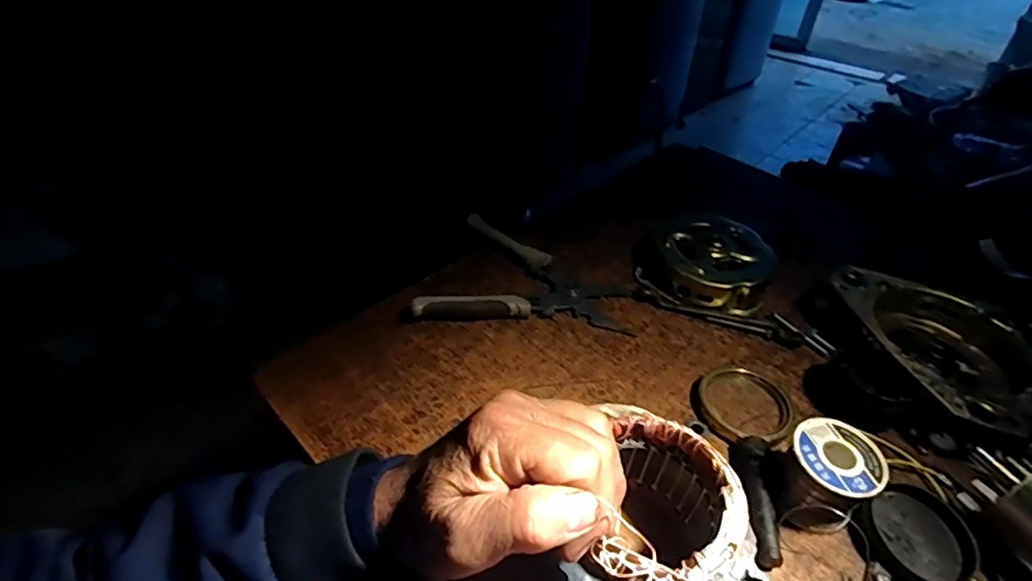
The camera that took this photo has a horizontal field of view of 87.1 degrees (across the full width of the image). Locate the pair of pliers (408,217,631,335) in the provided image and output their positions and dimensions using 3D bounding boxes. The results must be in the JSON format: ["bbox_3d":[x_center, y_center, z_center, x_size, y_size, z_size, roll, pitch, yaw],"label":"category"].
[{"bbox_3d":[0.010,-0.017,0.489,0.179,0.024,0.117,2,42,0],"label":"pair of pliers"}]

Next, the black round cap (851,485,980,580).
[{"bbox_3d":[0.242,0.151,0.329,0.062,0.015,0.056,-19,47,-22],"label":"black round cap"}]

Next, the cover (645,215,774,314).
[{"bbox_3d":[0.180,-0.031,0.511,0.117,0.034,0.111,20,45,18],"label":"cover"}]

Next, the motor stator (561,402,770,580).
[{"bbox_3d":[0.066,0.124,0.293,0.096,0.073,0.113,-4,43,-8],"label":"motor stator"}]

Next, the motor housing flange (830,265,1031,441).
[{"bbox_3d":[0.339,0.046,0.425,0.133,0.034,0.168,-1,42,-4],"label":"motor housing flange"}]

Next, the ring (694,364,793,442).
[{"bbox_3d":[0.171,0.082,0.400,0.071,0.010,0.067,1,42,-1],"label":"ring"}]

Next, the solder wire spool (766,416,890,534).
[{"bbox_3d":[0.189,0.117,0.337,0.055,0.045,0.049,-32,52,-32],"label":"solder wire spool"}]

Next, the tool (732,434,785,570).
[{"bbox_3d":[0.153,0.131,0.345,0.019,0.019,0.082,9,43,7],"label":"tool"}]

